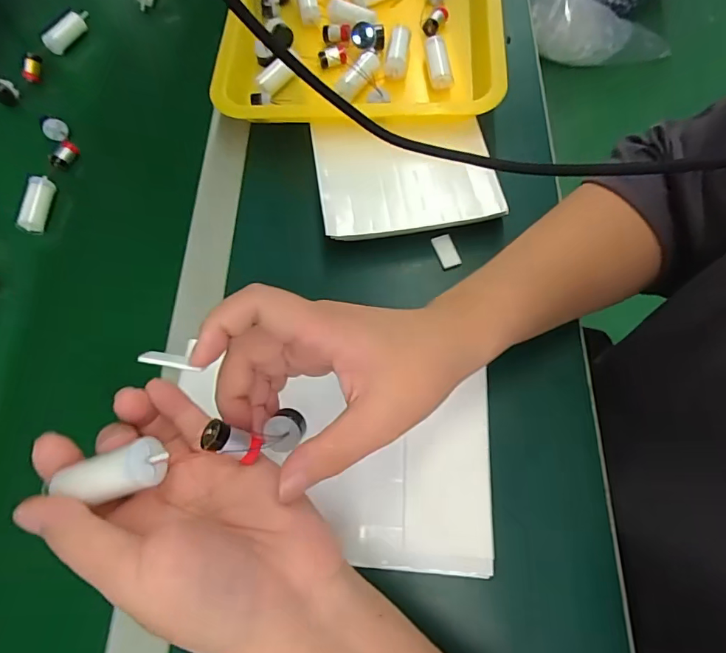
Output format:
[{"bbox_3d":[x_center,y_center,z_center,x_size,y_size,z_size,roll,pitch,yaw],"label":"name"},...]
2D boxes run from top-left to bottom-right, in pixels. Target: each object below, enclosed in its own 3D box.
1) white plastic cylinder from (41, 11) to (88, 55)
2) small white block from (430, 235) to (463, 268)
[{"bbox_3d":[-0.338,-0.339,0.528,0.059,0.019,0.016,-43,72,1],"label":"white plastic cylinder"},{"bbox_3d":[0.071,-0.064,0.394,0.016,0.007,0.029,-21,69,-6],"label":"small white block"}]

